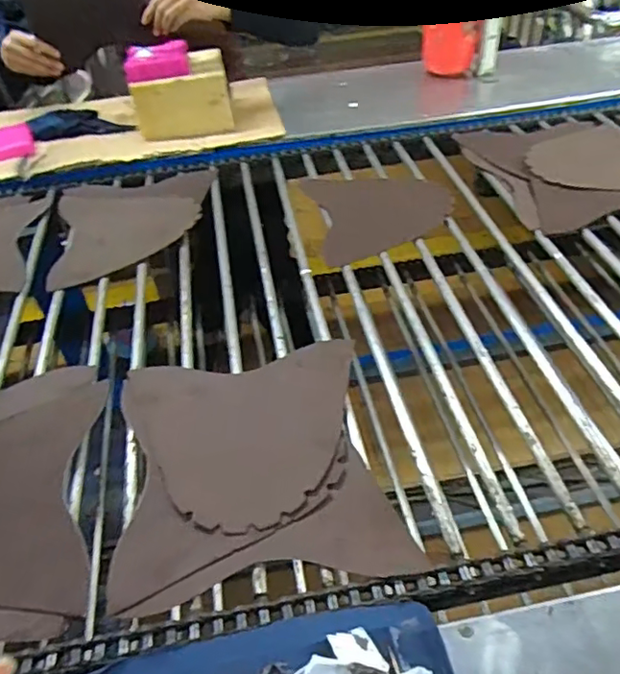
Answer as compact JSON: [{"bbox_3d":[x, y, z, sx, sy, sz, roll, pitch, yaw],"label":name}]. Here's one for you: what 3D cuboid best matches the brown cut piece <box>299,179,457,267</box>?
[{"bbox_3d":[0.115,-0.198,0.931,0.215,0.006,0.241,-8,44,-2],"label":"brown cut piece"}]

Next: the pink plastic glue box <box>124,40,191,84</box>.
[{"bbox_3d":[-0.279,-0.500,1.078,0.116,0.049,0.048,2,44,7],"label":"pink plastic glue box"}]

